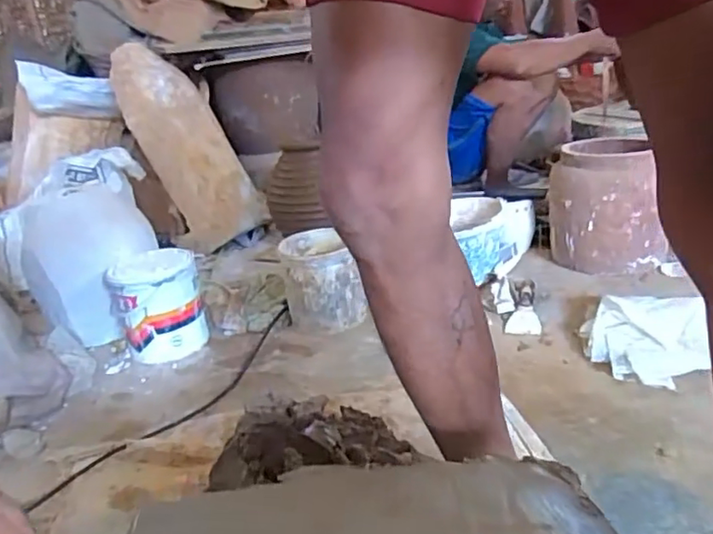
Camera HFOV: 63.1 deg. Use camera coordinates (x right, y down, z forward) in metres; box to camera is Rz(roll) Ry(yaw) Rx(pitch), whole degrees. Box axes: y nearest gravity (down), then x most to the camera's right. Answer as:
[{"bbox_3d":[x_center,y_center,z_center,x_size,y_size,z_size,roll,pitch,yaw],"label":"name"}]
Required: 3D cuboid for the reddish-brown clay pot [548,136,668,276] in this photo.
[{"bbox_3d":[0.583,-0.156,1.397,0.231,0.258,0.271,-9,23,-4],"label":"reddish-brown clay pot"}]

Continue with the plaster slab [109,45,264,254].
[{"bbox_3d":[-0.552,-0.414,1.870,0.274,0.740,0.176,-24,-11,-34],"label":"plaster slab"}]

